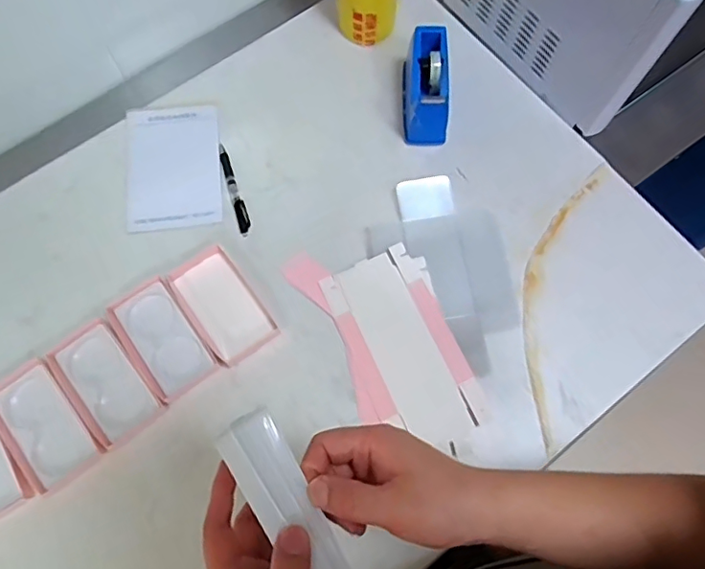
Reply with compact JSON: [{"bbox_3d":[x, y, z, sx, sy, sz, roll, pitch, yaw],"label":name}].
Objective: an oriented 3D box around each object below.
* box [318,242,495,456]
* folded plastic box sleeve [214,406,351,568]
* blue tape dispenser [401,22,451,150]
[{"bbox_3d":[0.064,0.077,0.668,0.125,0.016,0.243,-24,74,-7],"label":"box"},{"bbox_3d":[-0.039,0.146,0.344,0.037,0.006,0.134,-31,84,-9],"label":"folded plastic box sleeve"},{"bbox_3d":[0.102,-0.274,0.743,0.061,0.089,0.144,-3,73,0],"label":"blue tape dispenser"}]

